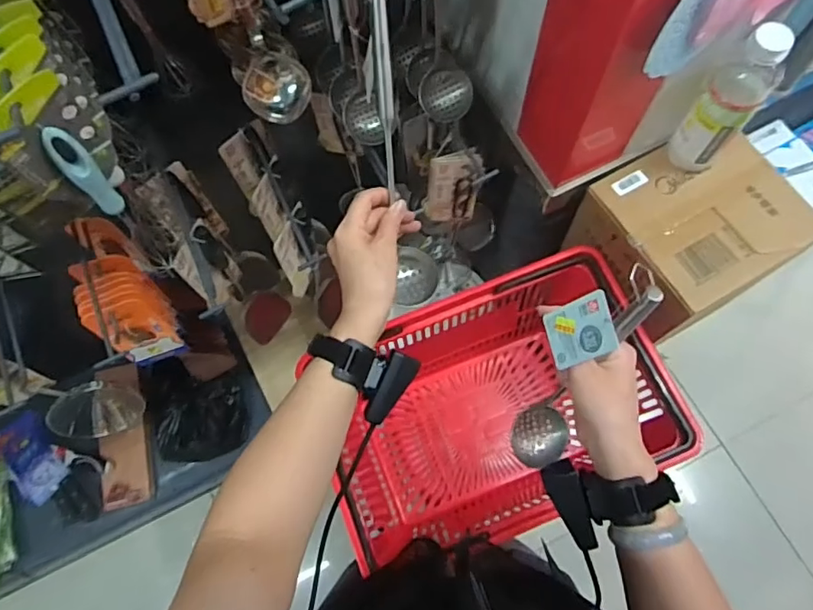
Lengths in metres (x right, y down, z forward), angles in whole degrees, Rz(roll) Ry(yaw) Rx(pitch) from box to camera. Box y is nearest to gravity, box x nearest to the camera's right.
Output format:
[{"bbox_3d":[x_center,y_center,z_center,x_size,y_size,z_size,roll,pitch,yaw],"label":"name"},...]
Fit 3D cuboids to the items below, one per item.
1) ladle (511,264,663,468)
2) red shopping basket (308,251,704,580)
[{"bbox_3d":[0.146,0.062,0.499,0.057,0.295,0.047,9,52,5],"label":"ladle"},{"bbox_3d":[0.128,0.160,0.875,0.440,0.276,0.310,-21,72,-5],"label":"red shopping basket"}]

